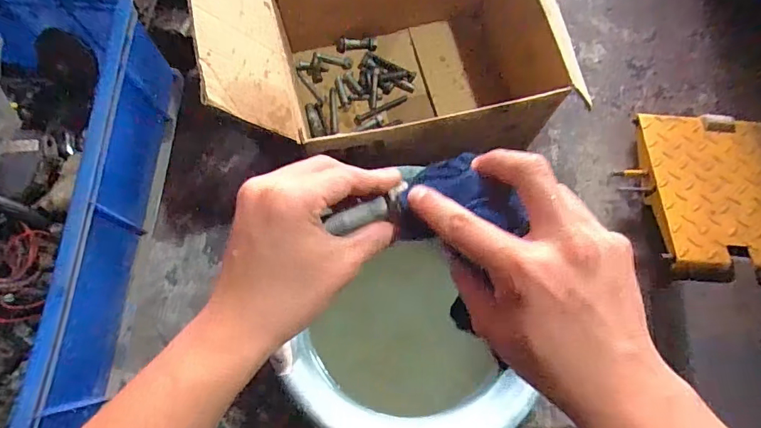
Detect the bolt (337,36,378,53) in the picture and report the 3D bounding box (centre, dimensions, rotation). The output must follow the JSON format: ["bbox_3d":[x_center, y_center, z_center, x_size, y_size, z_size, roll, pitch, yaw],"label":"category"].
[{"bbox_3d":[-0.047,-0.332,0.899,0.081,0.027,0.034,7,74,2],"label":"bolt"}]

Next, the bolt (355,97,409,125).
[{"bbox_3d":[0.002,-0.194,0.860,0.111,0.012,0.019,-28,76,-8],"label":"bolt"}]

